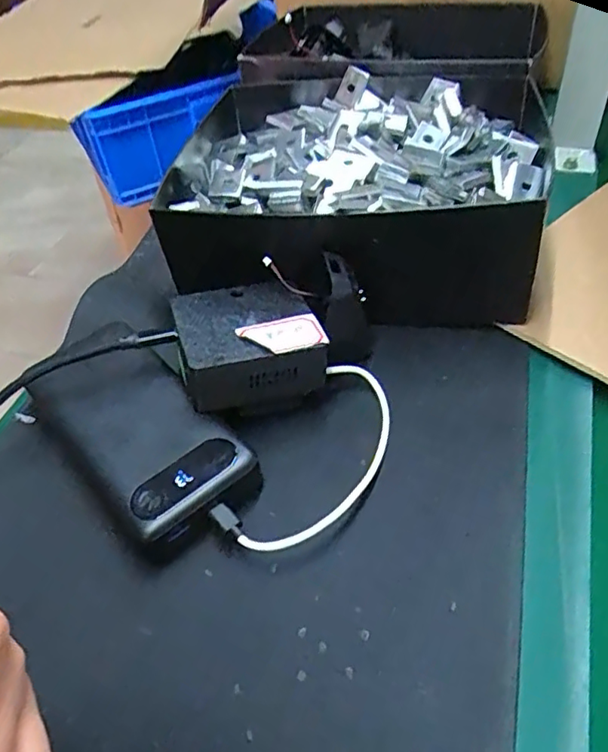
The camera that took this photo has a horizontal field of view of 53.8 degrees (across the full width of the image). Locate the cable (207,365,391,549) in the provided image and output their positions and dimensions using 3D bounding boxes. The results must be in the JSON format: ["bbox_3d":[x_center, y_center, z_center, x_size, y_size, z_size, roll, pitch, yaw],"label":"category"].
[{"bbox_3d":[0.009,0.044,0.322,0.053,0.018,0.126,24,55,27],"label":"cable"}]

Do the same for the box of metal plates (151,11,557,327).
[{"bbox_3d":[0.044,-0.151,0.448,0.248,0.093,0.280,6,48,13],"label":"box of metal plates"}]

